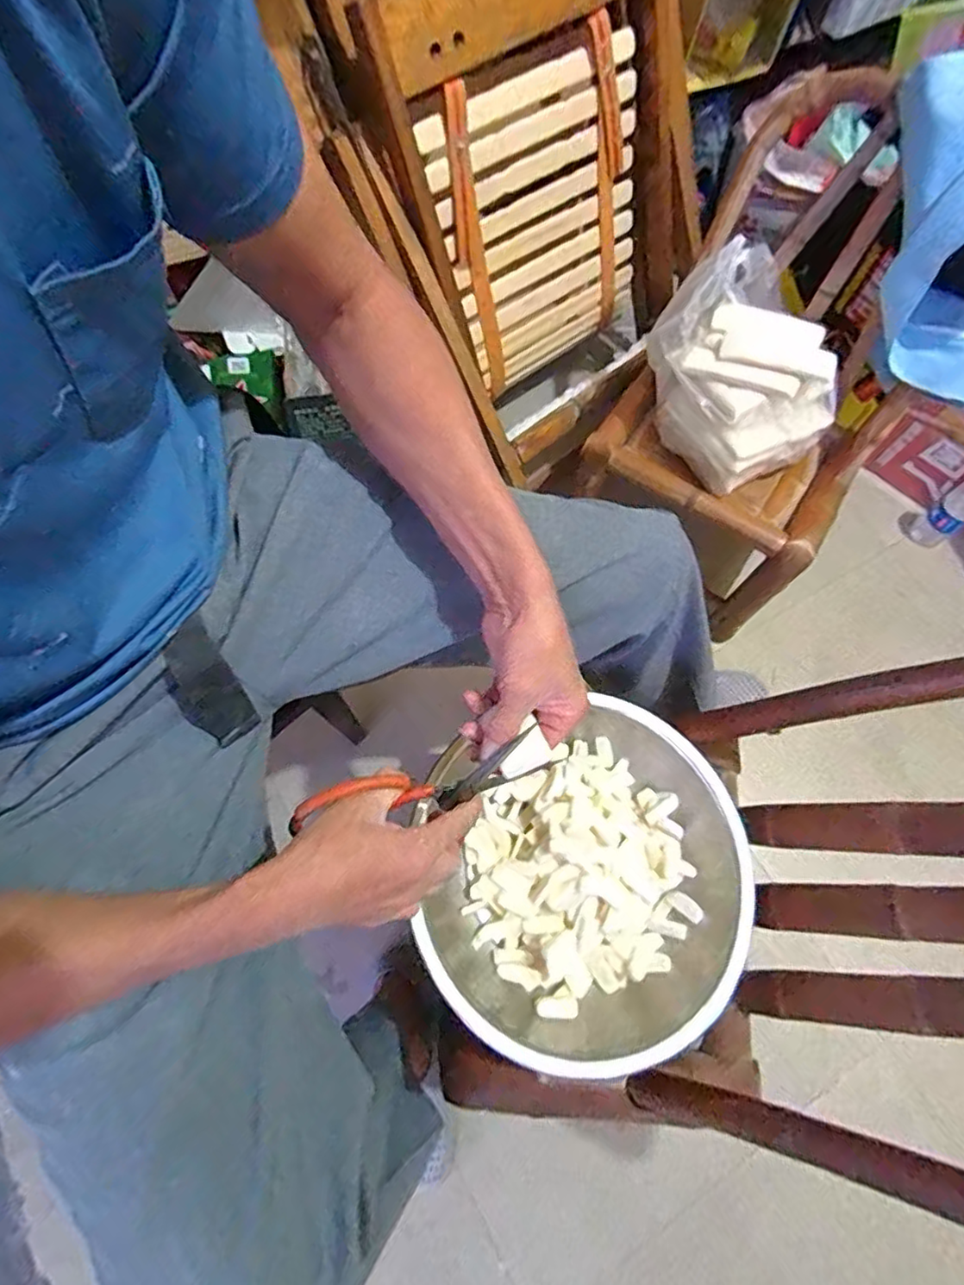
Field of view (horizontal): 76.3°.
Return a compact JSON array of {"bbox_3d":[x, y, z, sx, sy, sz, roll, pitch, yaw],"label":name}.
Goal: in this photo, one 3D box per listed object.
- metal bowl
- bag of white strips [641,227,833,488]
[{"bbox_3d":[0.109,0.235,0.623,0.324,0.092,0.311,1,69,-2],"label":"metal bowl"},{"bbox_3d":[0.365,-0.375,0.850,0.205,0.174,0.246,-24,72,-11],"label":"bag of white strips"}]

